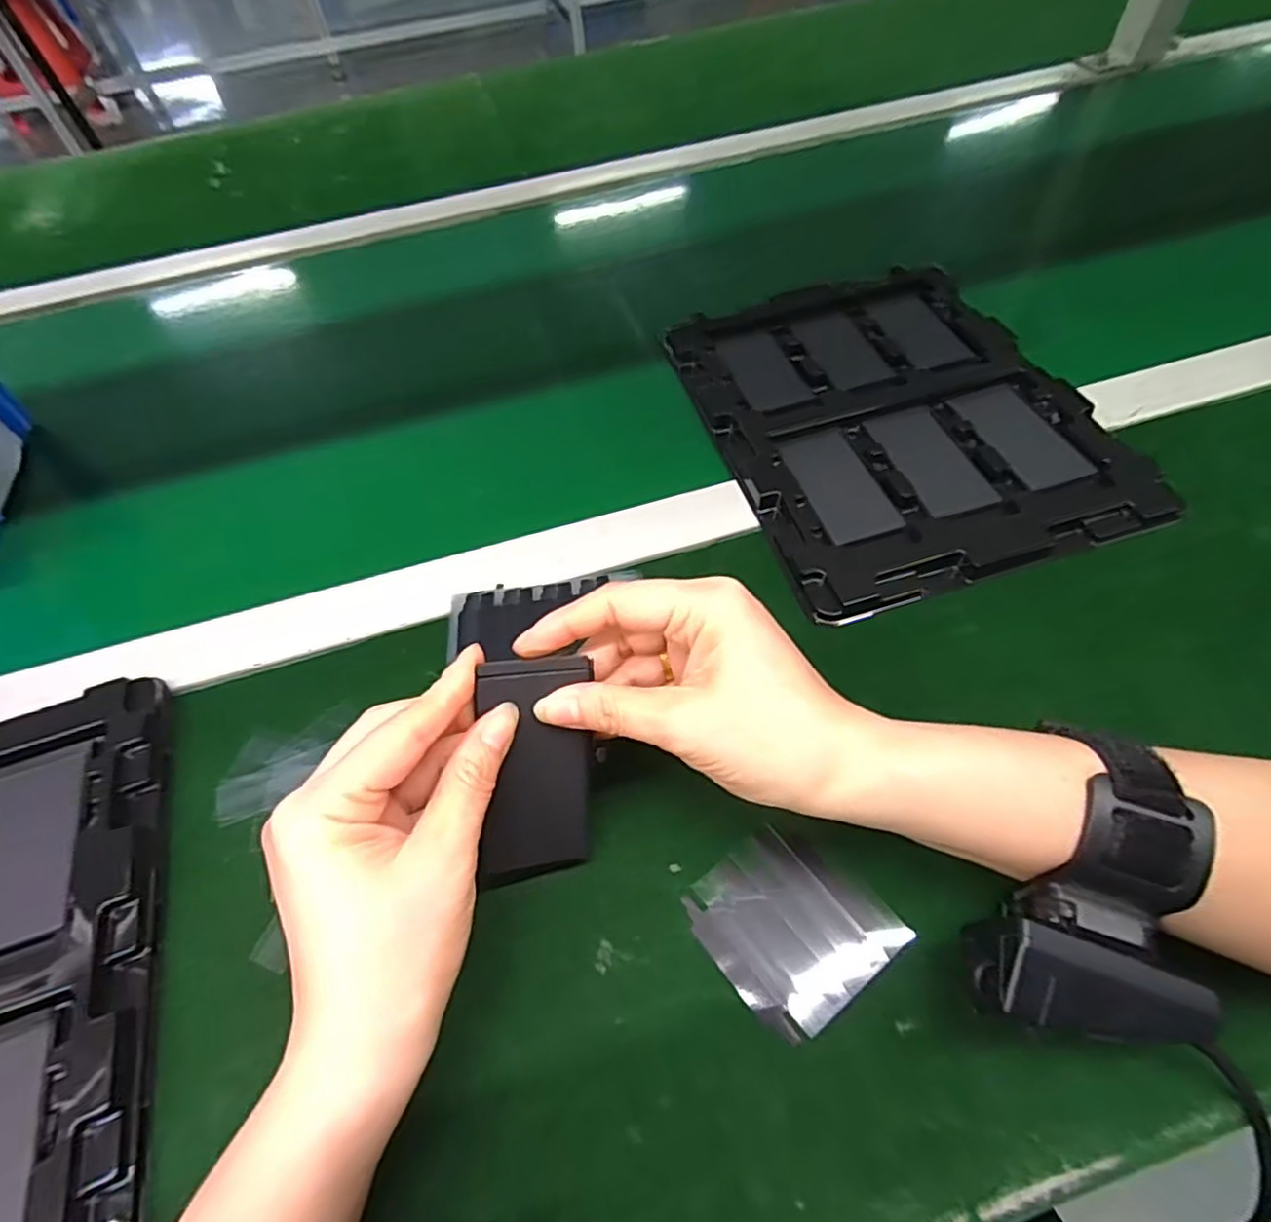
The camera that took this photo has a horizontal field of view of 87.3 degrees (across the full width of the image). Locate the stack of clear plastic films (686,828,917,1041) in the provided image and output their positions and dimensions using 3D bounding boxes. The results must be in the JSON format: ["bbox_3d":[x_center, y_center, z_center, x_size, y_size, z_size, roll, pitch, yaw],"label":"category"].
[{"bbox_3d":[0.063,0.124,0.269,0.066,0.004,0.067,-34,60,-17],"label":"stack of clear plastic films"}]

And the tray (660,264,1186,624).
[{"bbox_3d":[0.163,-0.133,0.426,0.223,0.010,0.272,-15,56,-6],"label":"tray"}]

